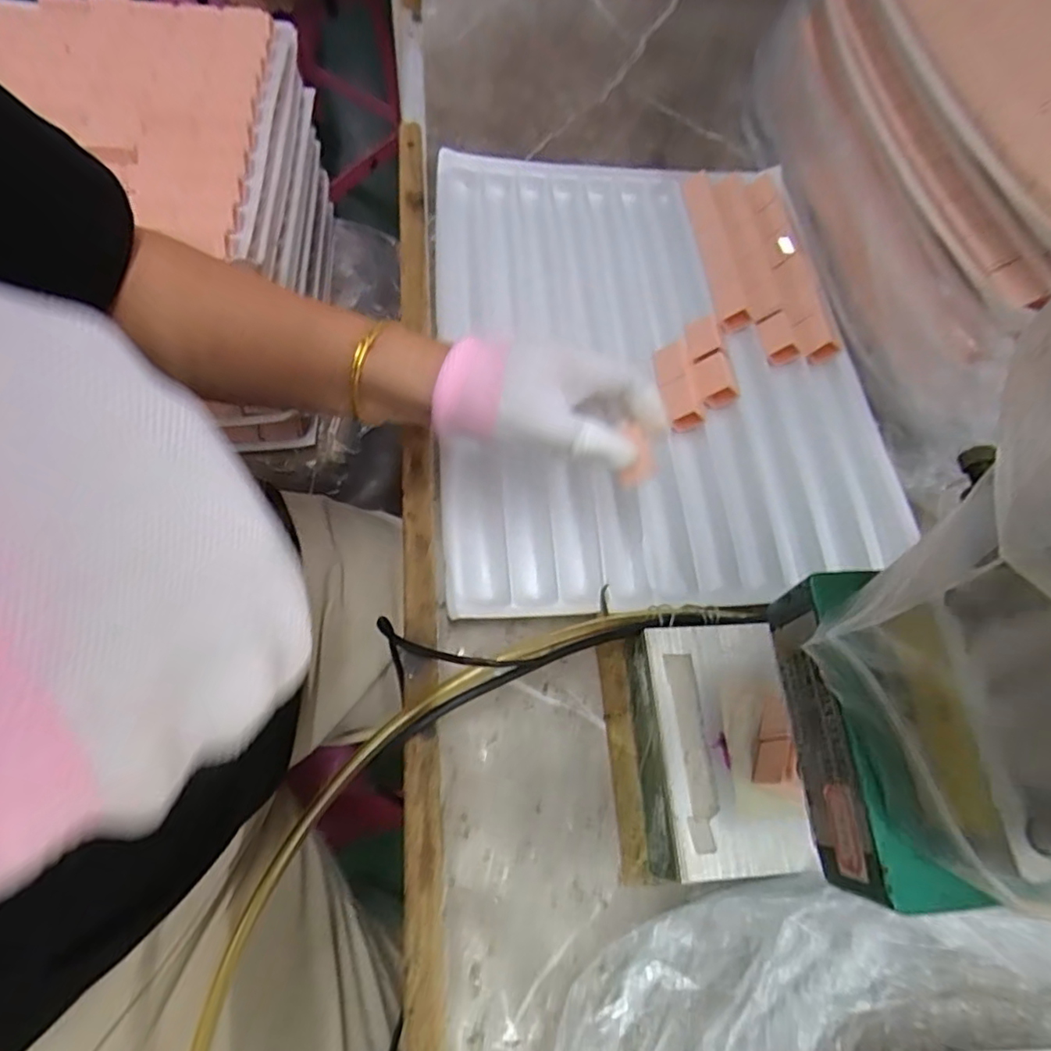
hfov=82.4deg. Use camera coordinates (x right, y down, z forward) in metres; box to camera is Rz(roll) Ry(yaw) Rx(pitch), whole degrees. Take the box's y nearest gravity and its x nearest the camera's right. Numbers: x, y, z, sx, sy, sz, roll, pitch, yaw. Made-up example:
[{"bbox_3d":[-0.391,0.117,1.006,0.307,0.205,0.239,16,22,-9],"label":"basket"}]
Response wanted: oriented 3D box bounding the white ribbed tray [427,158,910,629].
[{"bbox_3d":[0.095,-0.127,0.464,0.325,0.045,0.403,-2,64,-9],"label":"white ribbed tray"}]

